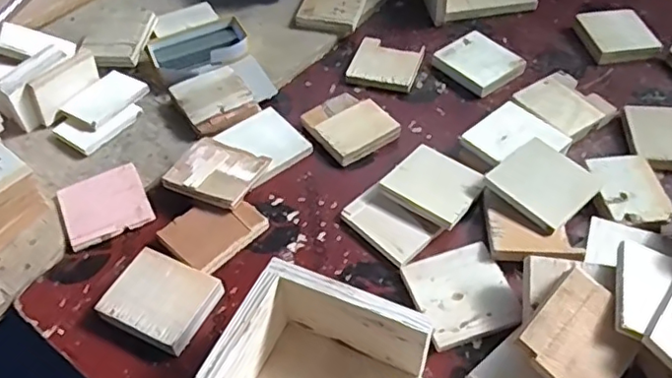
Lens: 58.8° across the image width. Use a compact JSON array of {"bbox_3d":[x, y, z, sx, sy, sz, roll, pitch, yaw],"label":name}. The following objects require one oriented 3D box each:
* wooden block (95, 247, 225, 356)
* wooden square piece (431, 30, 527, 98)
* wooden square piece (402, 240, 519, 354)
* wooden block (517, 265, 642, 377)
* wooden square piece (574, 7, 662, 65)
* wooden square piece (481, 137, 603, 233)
[{"bbox_3d":[-0.167,0.105,0.566,0.095,0.020,0.077,19,55,17],"label":"wooden block"},{"bbox_3d":[0.188,-0.167,0.784,0.080,0.021,0.095,-34,58,-22],"label":"wooden square piece"},{"bbox_3d":[0.119,0.100,0.571,0.088,0.012,0.092,-14,52,-9],"label":"wooden square piece"},{"bbox_3d":[0.206,0.122,0.494,0.079,0.007,0.089,42,72,12],"label":"wooden block"},{"bbox_3d":[0.378,-0.209,0.812,0.085,0.021,0.098,-8,51,-4],"label":"wooden square piece"},{"bbox_3d":[0.220,-0.007,0.628,0.095,0.016,0.089,-36,59,-24],"label":"wooden square piece"}]

